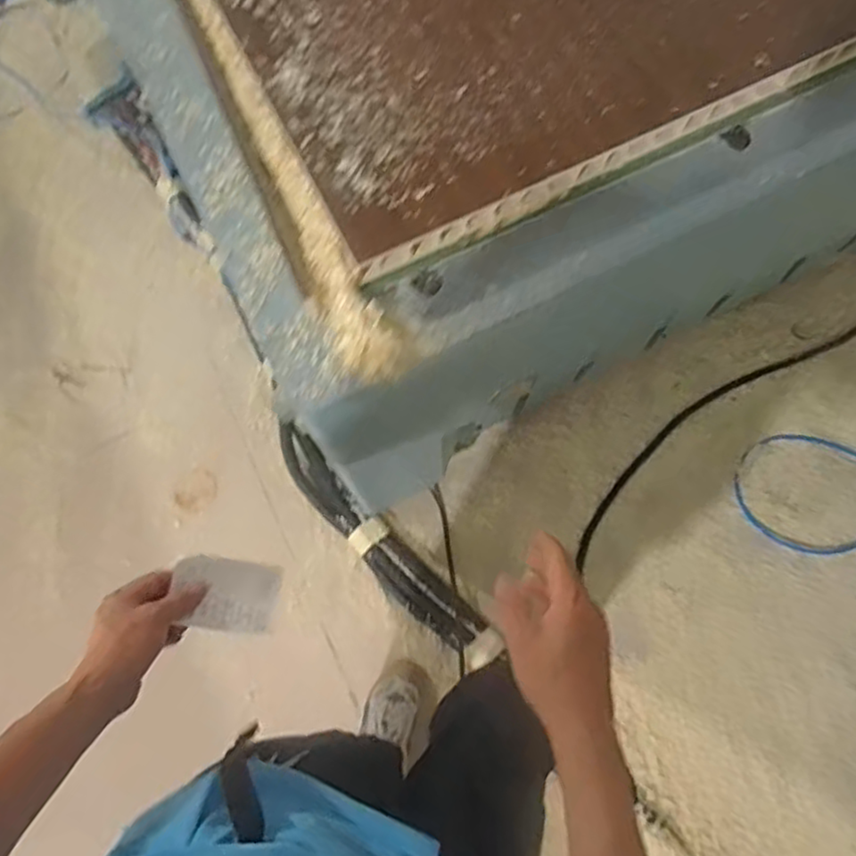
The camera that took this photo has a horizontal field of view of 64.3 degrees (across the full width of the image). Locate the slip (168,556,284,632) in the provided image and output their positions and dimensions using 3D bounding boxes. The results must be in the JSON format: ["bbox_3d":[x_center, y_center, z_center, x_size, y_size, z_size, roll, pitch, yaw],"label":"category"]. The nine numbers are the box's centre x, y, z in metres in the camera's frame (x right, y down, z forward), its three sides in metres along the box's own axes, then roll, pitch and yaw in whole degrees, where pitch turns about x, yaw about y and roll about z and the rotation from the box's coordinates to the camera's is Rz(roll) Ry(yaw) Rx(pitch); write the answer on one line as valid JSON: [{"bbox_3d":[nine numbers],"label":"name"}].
[{"bbox_3d":[-0.197,0.163,0.672,0.101,0.011,0.071,14,52,-18],"label":"slip"}]

